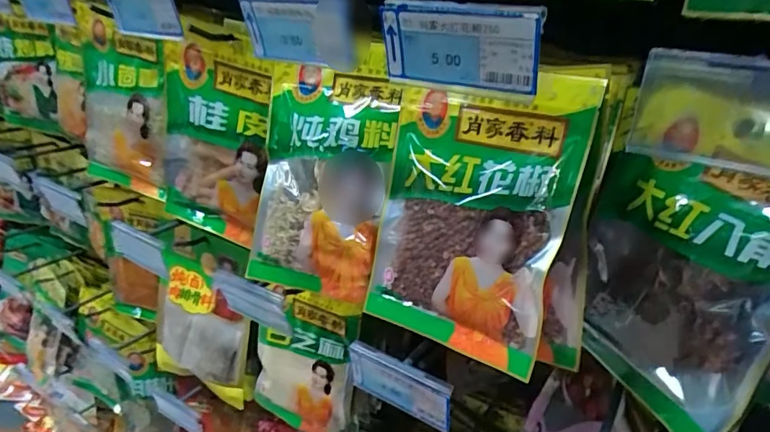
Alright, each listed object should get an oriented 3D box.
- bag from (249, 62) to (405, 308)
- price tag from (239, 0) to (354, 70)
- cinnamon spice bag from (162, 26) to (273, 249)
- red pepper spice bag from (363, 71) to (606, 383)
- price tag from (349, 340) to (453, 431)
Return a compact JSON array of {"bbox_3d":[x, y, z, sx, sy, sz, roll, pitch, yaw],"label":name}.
[{"bbox_3d":[-0.049,-0.023,0.371,0.110,0.167,0.023,13,10,23],"label":"bag"},{"bbox_3d":[-0.052,-0.115,0.304,0.085,0.046,0.009,16,48,26],"label":"price tag"},{"bbox_3d":[-0.166,-0.074,0.481,0.126,0.186,0.040,22,31,32],"label":"cinnamon spice bag"},{"bbox_3d":[0.049,-0.001,0.312,0.123,0.173,0.016,18,12,33],"label":"red pepper spice bag"},{"bbox_3d":[0.010,0.124,0.362,0.083,0.045,0.006,19,30,28],"label":"price tag"}]

